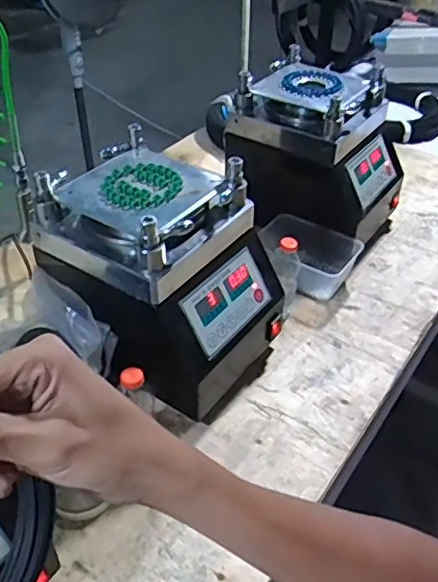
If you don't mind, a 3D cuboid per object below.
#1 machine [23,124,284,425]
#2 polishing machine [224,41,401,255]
[{"bbox_3d":[-0.077,-0.016,0.803,0.279,0.276,0.221,25,46,25],"label":"machine"},{"bbox_3d":[0.189,-0.252,1.082,0.279,0.286,0.207,24,45,24],"label":"polishing machine"}]

